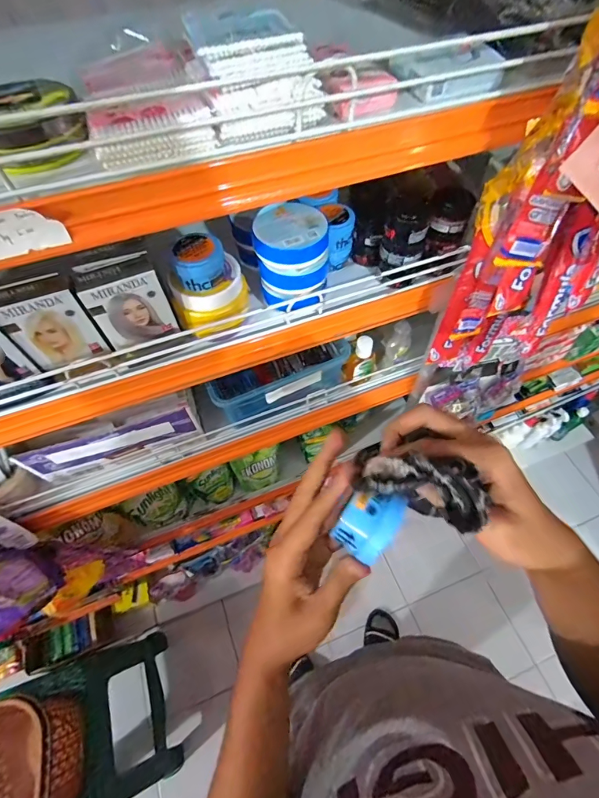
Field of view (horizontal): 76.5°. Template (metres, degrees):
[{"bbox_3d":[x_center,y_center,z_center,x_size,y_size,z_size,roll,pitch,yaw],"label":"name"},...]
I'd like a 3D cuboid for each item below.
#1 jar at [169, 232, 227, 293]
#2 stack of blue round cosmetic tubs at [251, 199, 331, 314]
[{"bbox_3d":[-0.100,-0.136,0.381,0.050,0.036,0.045,-16,61,-9],"label":"jar"},{"bbox_3d":[-0.009,-0.152,0.411,0.074,0.082,0.068,-16,61,-9],"label":"stack of blue round cosmetic tubs"}]

